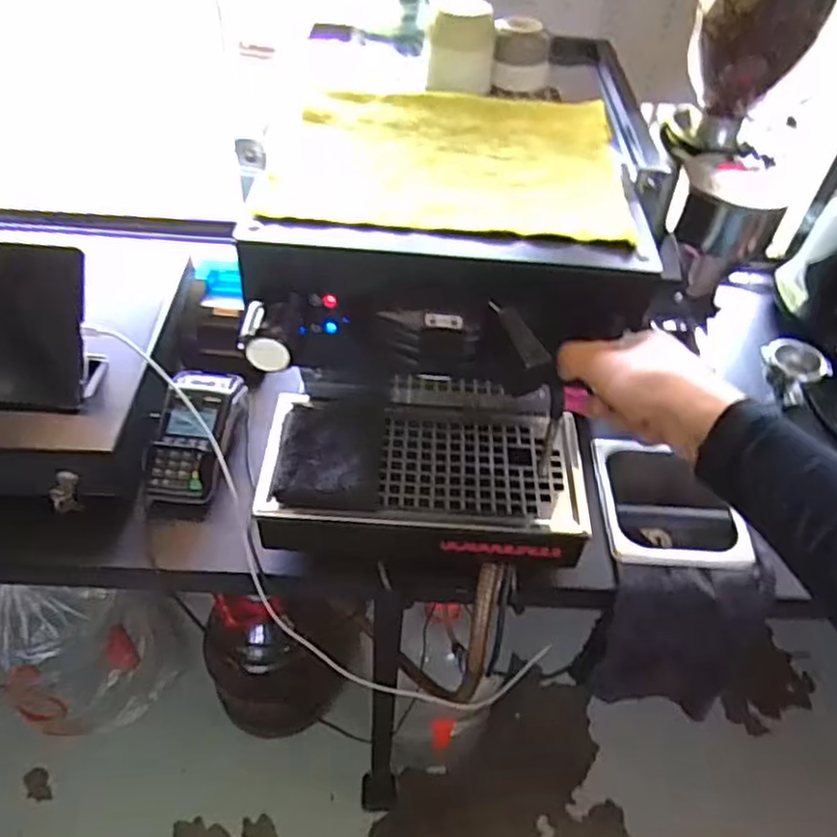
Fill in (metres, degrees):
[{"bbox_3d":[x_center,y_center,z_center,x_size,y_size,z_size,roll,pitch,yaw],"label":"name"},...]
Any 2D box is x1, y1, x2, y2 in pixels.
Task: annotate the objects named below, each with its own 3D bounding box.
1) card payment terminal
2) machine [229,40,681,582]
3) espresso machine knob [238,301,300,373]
[{"bbox_3d":[-0.252,0.013,0.788,0.086,0.062,0.156,3,47,-2],"label":"card payment terminal"},{"bbox_3d":[0.026,-0.120,0.696,0.314,0.319,0.412,6,47,0],"label":"machine"},{"bbox_3d":[-0.105,-0.062,0.494,0.036,0.029,0.050,2,47,-4],"label":"espresso machine knob"}]

